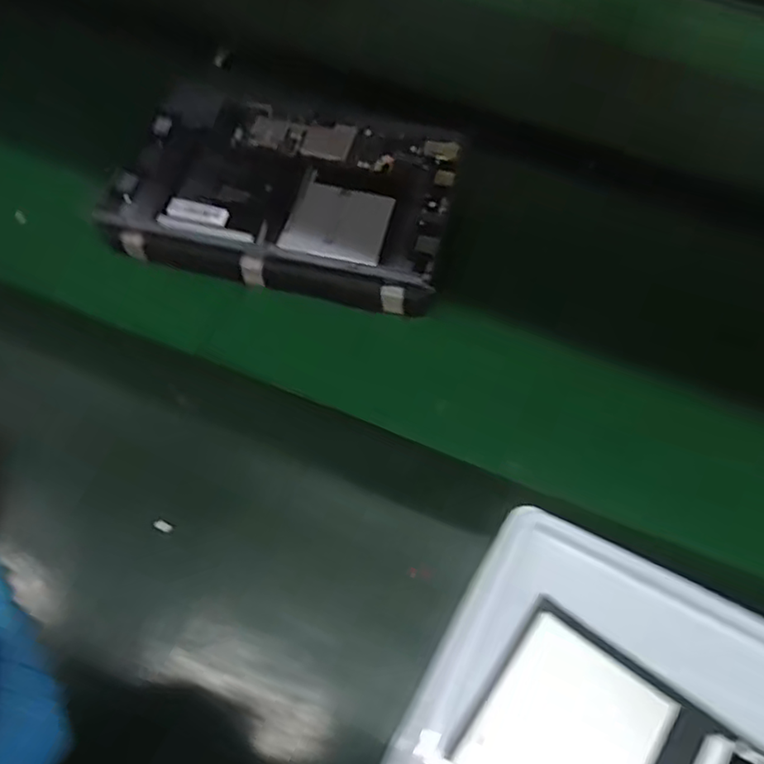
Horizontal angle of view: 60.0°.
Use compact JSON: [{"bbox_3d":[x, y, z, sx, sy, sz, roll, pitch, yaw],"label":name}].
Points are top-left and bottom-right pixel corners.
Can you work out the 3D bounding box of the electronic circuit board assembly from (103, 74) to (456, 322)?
[{"bbox_3d":[-0.073,-0.150,0.519,0.249,0.029,0.175,10,57,5],"label":"electronic circuit board assembly"}]

